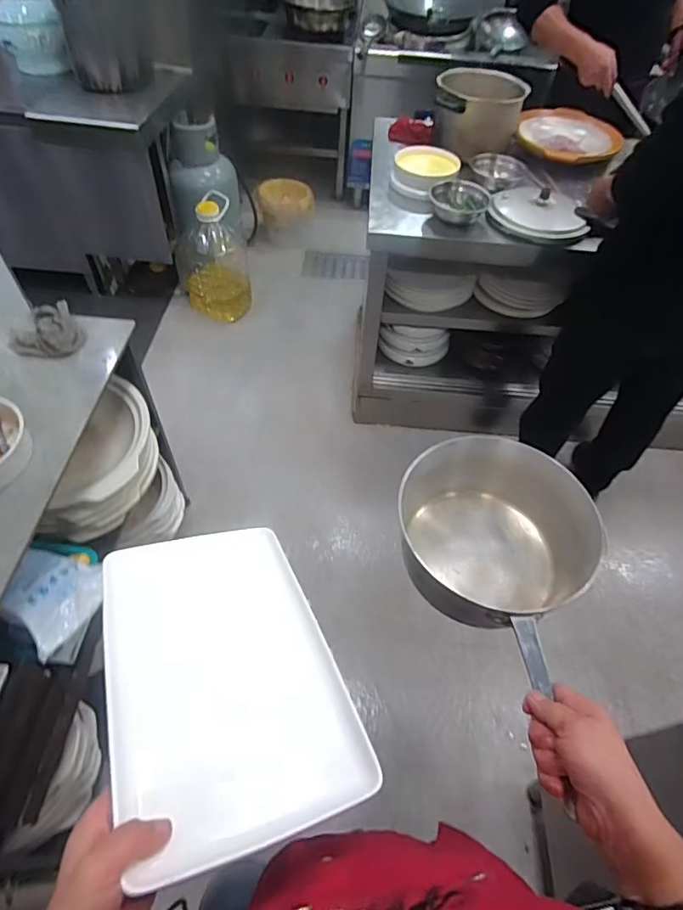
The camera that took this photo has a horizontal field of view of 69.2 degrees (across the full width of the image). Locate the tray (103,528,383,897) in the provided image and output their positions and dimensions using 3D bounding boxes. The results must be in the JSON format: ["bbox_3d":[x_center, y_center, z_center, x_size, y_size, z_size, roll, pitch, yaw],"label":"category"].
[{"bbox_3d":[-0.116,0.194,0.478,0.198,0.017,0.316,-7,37,-24],"label":"tray"}]

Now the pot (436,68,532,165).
[{"bbox_3d":[0.423,-1.053,1.539,0.266,0.222,0.219,14,54,7],"label":"pot"}]

